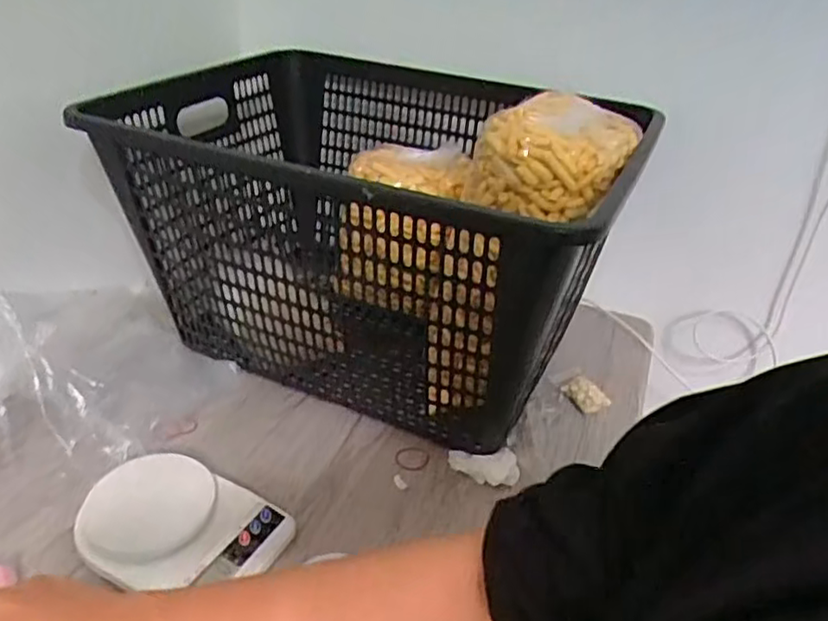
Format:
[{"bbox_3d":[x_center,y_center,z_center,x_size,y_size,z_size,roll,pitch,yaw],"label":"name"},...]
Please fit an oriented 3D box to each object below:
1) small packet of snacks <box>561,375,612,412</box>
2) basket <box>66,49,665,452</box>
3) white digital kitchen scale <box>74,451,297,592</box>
[{"bbox_3d":[0.210,0.102,0.789,0.034,0.014,0.054,-18,40,-30],"label":"small packet of snacks"},{"bbox_3d":[-0.042,-0.106,0.802,0.538,0.297,0.440,19,36,20],"label":"basket"},{"bbox_3d":[-0.206,0.193,0.576,0.176,0.033,0.121,15,35,14],"label":"white digital kitchen scale"}]

